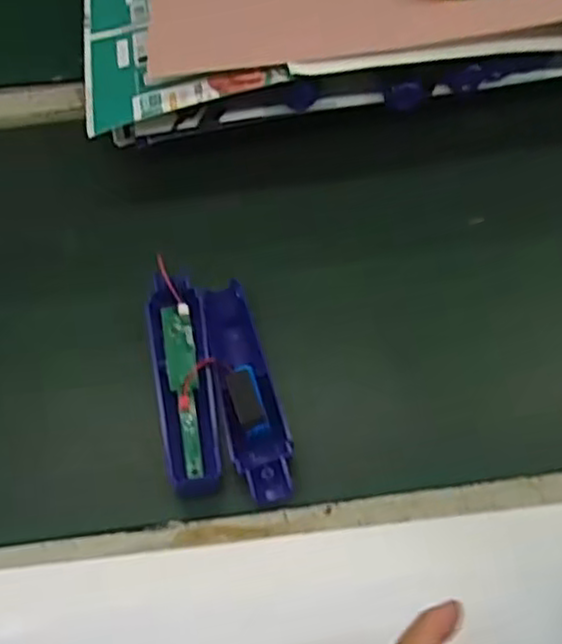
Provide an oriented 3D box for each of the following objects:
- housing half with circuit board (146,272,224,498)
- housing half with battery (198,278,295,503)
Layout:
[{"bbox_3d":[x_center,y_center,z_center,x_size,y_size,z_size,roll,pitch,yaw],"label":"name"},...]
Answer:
[{"bbox_3d":[-0.065,0.037,0.485,0.039,0.017,0.163,-12,54,-2],"label":"housing half with circuit board"},{"bbox_3d":[-0.024,0.041,0.476,0.037,0.016,0.161,-15,54,-4],"label":"housing half with battery"}]

